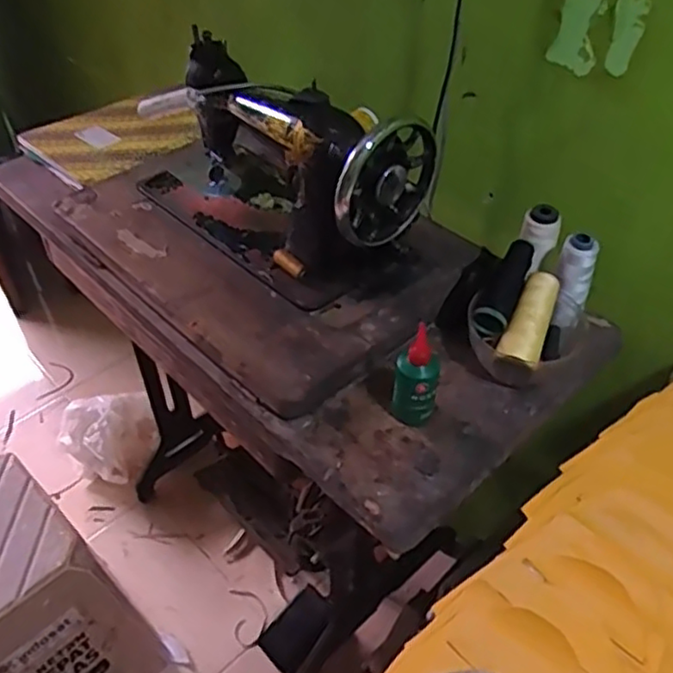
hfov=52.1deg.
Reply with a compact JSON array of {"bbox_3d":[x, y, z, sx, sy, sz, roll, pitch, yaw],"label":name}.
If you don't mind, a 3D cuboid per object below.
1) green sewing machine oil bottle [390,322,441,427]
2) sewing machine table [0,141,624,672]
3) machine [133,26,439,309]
[{"bbox_3d":[0.076,0.043,0.667,0.035,0.107,0.035,-20,48,-20],"label":"green sewing machine oil bottle"},{"bbox_3d":[-0.124,0.167,1.126,0.462,0.786,0.872,-33,54,-29],"label":"sewing machine table"},{"bbox_3d":[-0.097,-0.214,0.828,0.419,0.206,0.153,30,52,27],"label":"machine"}]

